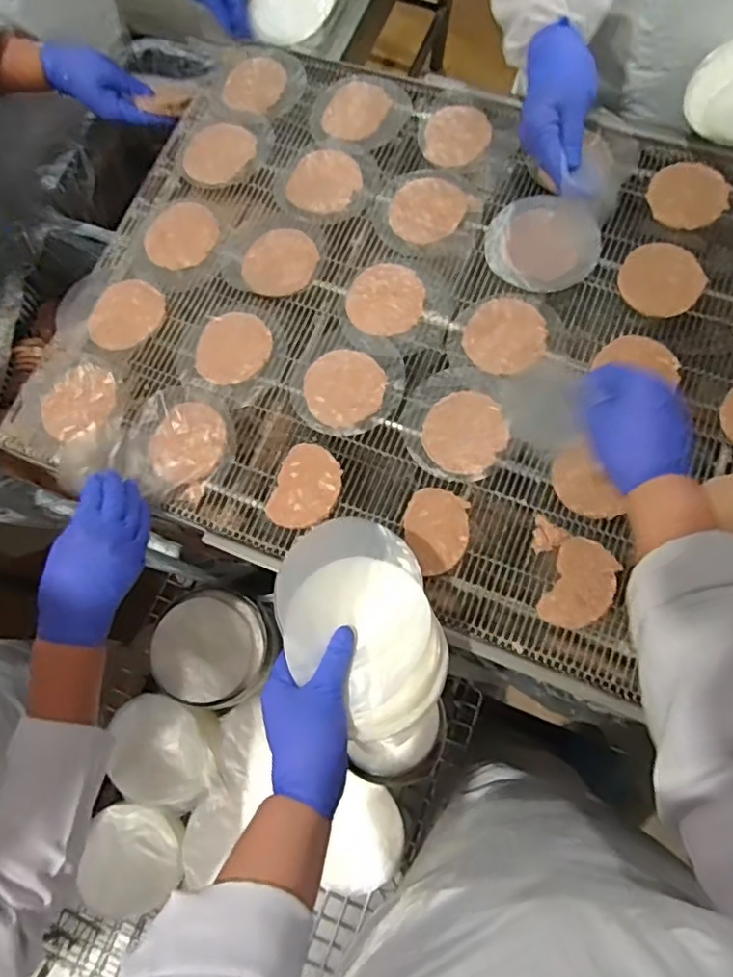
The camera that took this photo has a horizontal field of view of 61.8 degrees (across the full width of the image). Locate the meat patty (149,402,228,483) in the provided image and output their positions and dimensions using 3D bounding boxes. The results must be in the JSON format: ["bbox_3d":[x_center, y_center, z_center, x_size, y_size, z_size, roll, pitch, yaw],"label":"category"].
[{"bbox_3d":[-0.183,-0.046,0.635,0.074,0.009,0.083,31,78,8],"label":"meat patty"}]

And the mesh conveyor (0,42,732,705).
[{"bbox_3d":[0.060,-0.185,0.651,0.771,0.055,0.597,18,76,10],"label":"mesh conveyor"}]

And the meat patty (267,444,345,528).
[{"bbox_3d":[-0.059,-0.001,0.615,0.065,0.007,0.086,19,77,6],"label":"meat patty"}]

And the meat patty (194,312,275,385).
[{"bbox_3d":[-0.145,-0.153,0.665,0.082,0.004,0.080,0,76,1],"label":"meat patty"}]

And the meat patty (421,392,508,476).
[{"bbox_3d":[0.099,-0.057,0.616,0.081,0.011,0.085,0,76,1],"label":"meat patty"}]

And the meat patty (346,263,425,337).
[{"bbox_3d":[0.021,-0.207,0.669,0.081,0.009,0.085,-6,76,-1],"label":"meat patty"}]

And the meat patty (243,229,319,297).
[{"bbox_3d":[-0.098,-0.255,0.690,0.083,0.004,0.084,0,76,1],"label":"meat patty"}]

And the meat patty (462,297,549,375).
[{"bbox_3d":[0.147,-0.161,0.643,0.084,0.007,0.081,0,76,1],"label":"meat patty"}]

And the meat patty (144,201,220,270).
[{"bbox_3d":[-0.217,-0.296,0.716,0.087,0.012,0.085,0,76,1],"label":"meat patty"}]

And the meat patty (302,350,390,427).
[{"bbox_3d":[-0.023,-0.108,0.641,0.081,0.010,0.083,0,76,1],"label":"meat patty"}]

